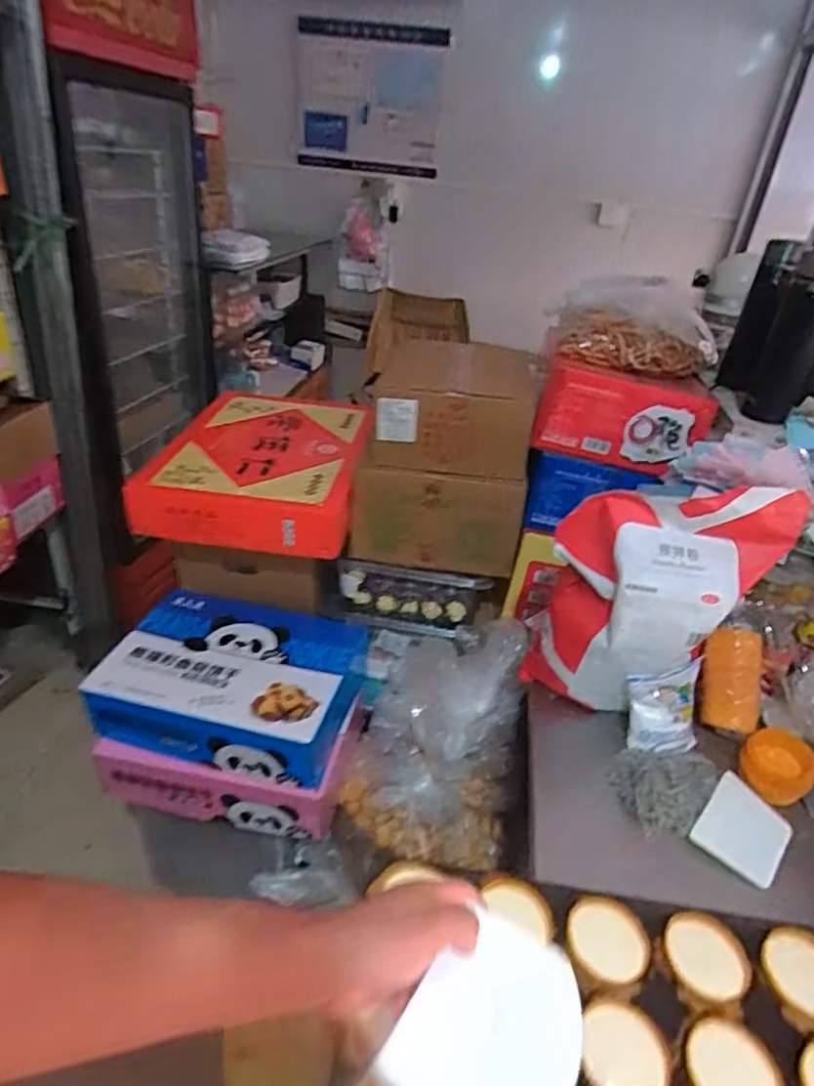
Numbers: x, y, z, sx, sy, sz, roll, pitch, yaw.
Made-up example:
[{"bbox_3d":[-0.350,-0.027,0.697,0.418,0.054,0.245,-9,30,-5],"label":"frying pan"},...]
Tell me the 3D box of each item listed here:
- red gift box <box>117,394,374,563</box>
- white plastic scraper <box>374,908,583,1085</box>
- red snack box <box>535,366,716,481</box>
[{"bbox_3d":[-0.276,-0.153,1.197,0.376,0.118,0.446,8,32,1],"label":"red gift box"},{"bbox_3d":[0.051,0.279,0.358,0.090,0.004,0.111,26,39,24],"label":"white plastic scraper"},{"bbox_3d":[0.348,-0.201,1.016,0.264,0.133,0.061,10,32,5],"label":"red snack box"}]

